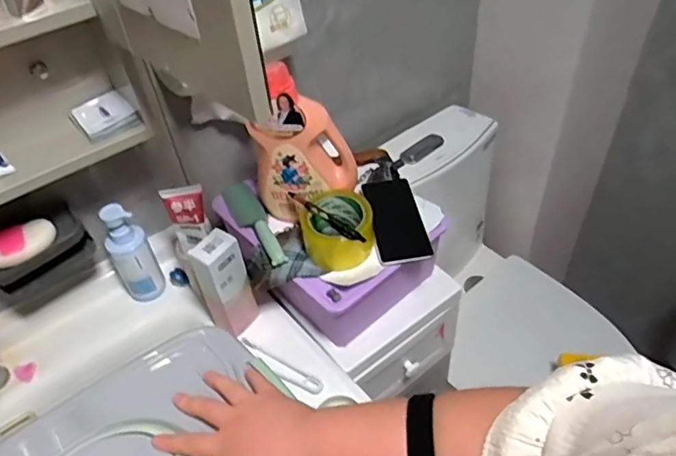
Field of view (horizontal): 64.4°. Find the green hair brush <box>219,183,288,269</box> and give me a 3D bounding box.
[{"bbox_3d":[-0.123,-0.011,0.807,0.045,0.025,0.199,-24,48,-18],"label":"green hair brush"}]

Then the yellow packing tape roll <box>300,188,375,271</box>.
[{"bbox_3d":[-0.001,-0.001,0.754,0.099,0.066,0.108,-6,45,0],"label":"yellow packing tape roll"}]

